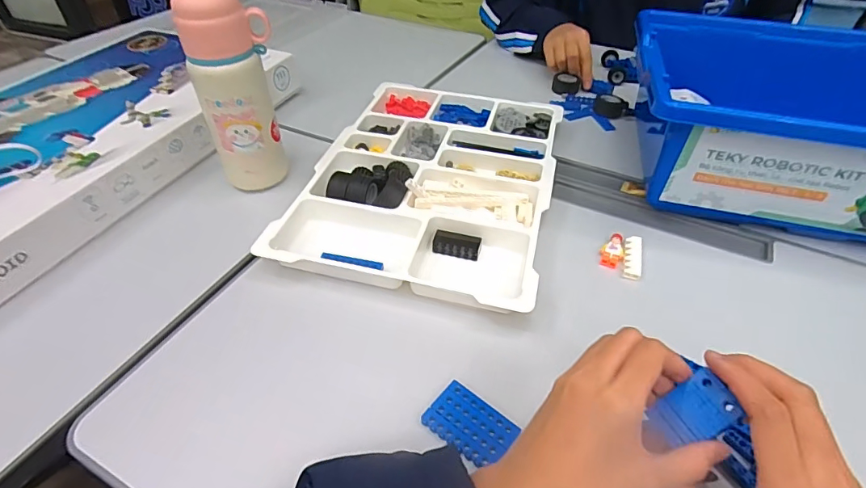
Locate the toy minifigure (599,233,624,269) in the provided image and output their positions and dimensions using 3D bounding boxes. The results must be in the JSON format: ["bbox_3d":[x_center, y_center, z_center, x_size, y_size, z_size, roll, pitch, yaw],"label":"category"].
[{"bbox_3d":[0.186,0.006,0.483,0.021,0.010,0.043,20,46,19],"label":"toy minifigure"}]

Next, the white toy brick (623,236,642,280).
[{"bbox_3d":[0.205,0.013,0.479,0.017,0.006,0.058,12,44,11],"label":"white toy brick"}]

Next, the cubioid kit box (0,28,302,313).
[{"bbox_3d":[-0.459,-0.130,0.565,0.303,0.055,0.528,15,45,15],"label":"cubioid kit box"}]

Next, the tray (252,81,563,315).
[{"bbox_3d":[0.005,-0.087,0.558,0.259,0.039,0.370,11,44,10],"label":"tray"}]

